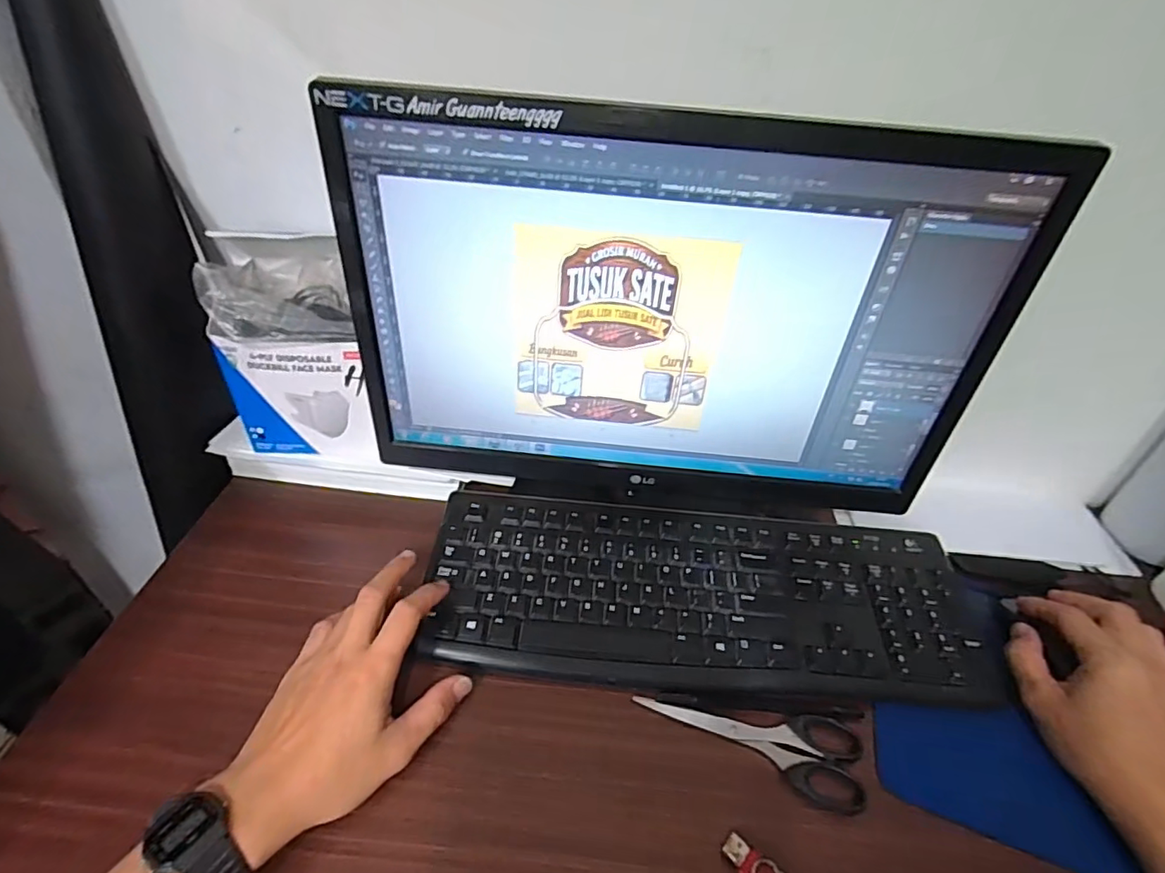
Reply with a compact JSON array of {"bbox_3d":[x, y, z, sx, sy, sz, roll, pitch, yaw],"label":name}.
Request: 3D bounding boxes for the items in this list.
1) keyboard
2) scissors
[{"bbox_3d":[0.096,0.127,0.445,0.428,0.028,0.152,5,40,1],"label":"keyboard"},{"bbox_3d":[0.114,0.206,0.373,0.147,0.009,0.055,15,41,11],"label":"scissors"}]

